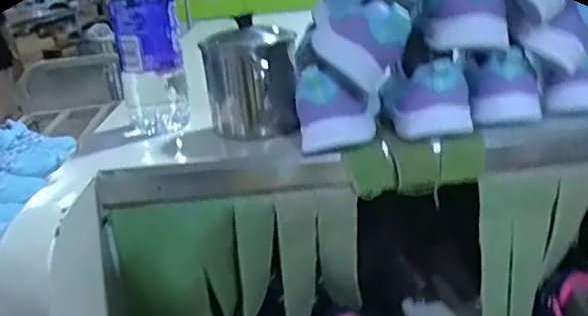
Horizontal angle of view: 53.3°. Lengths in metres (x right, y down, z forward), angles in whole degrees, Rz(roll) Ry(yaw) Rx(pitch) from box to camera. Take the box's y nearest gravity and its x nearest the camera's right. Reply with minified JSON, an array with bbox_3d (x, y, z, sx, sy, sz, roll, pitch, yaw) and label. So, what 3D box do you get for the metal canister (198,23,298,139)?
[{"bbox_3d":[-0.037,-0.064,0.526,0.084,0.095,0.076,-8,20,-6],"label":"metal canister"}]

